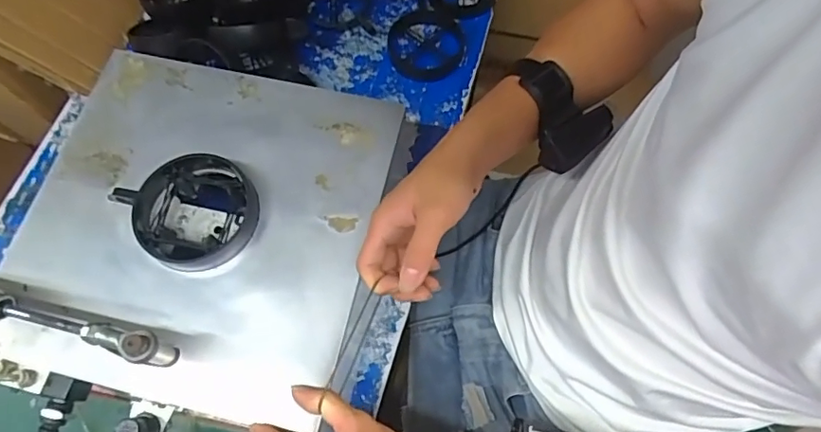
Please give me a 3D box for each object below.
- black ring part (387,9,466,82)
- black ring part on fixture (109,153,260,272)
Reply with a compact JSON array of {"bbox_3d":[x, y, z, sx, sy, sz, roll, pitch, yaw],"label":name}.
[{"bbox_3d":[0.022,-0.229,0.709,0.103,0.020,0.102,0,68,0],"label":"black ring part"},{"bbox_3d":[-0.184,-0.002,0.451,0.105,0.026,0.099,0,68,0],"label":"black ring part on fixture"}]

